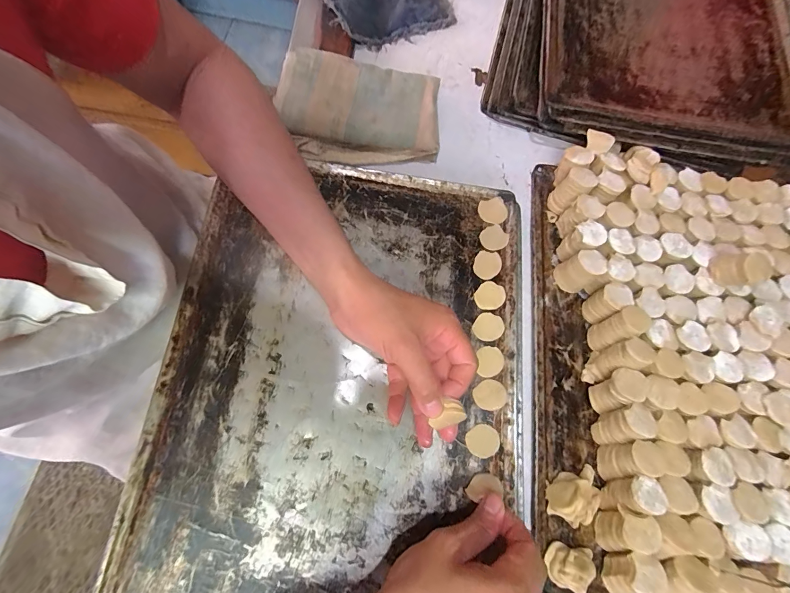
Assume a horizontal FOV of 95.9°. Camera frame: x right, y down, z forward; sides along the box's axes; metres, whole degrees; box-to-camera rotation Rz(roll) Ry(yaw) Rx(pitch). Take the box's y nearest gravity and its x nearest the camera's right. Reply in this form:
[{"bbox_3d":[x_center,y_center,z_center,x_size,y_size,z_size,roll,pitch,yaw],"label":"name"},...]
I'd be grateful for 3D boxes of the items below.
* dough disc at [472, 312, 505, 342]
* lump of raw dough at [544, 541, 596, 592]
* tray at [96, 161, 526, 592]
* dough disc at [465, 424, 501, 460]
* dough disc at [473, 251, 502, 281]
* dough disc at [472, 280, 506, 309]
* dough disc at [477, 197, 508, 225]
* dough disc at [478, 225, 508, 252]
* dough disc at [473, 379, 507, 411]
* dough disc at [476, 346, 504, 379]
[{"bbox_3d":[0.097,0.032,0.370,0.030,0.004,0.030,1,74,-5],"label":"dough disc"},{"bbox_3d":[0.153,0.238,0.311,0.039,0.024,0.033,14,74,-2],"label":"lump of raw dough"},{"bbox_3d":[-0.041,0.076,0.339,0.335,0.027,0.446,6,72,0],"label":"tray"},{"bbox_3d":[0.083,0.136,0.336,0.031,0.004,0.029,1,74,-5],"label":"dough disc"},{"bbox_3d":[0.101,-0.035,0.391,0.029,0.004,0.033,29,74,3],"label":"dough disc"},{"bbox_3d":[0.101,0.000,0.380,0.029,0.004,0.032,37,74,5],"label":"dough disc"},{"bbox_3d":[0.113,-0.098,0.410,0.033,0.004,0.030,1,74,-5],"label":"dough disc"},{"bbox_3d":[0.112,-0.066,0.400,0.030,0.004,0.029,1,74,-5],"label":"dough disc"},{"bbox_3d":[0.094,0.096,0.348,0.031,0.004,0.029,1,74,-5],"label":"dough disc"},{"bbox_3d":[0.096,0.066,0.358,0.027,0.004,0.030,4,74,-5],"label":"dough disc"}]

